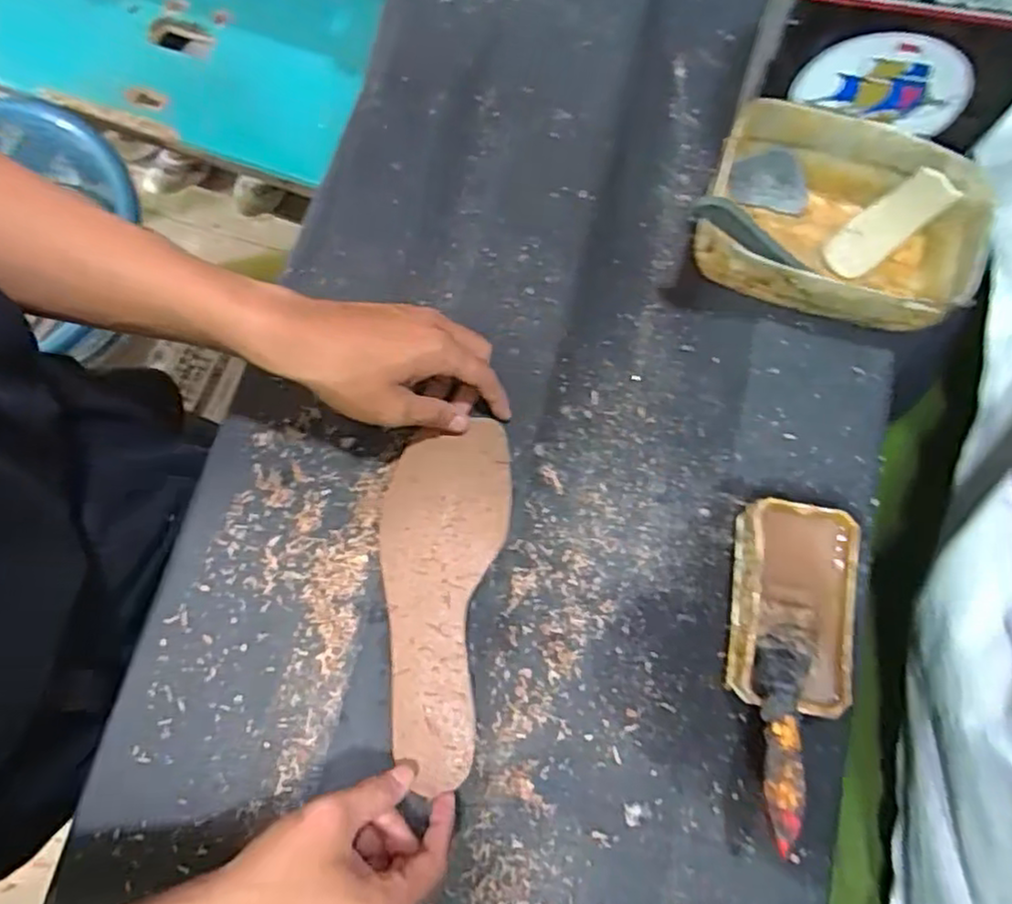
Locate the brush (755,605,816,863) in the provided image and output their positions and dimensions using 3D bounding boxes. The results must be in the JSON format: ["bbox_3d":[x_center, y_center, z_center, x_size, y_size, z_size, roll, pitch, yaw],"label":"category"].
[{"bbox_3d":[0.160,0.150,0.392,0.032,0.016,0.142,17,49,5],"label":"brush"}]

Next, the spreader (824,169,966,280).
[{"bbox_3d":[0.278,-0.167,0.502,0.088,0.019,0.036,-39,75,28],"label":"spreader"}]

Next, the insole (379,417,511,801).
[{"bbox_3d":[-0.046,0.094,0.454,0.081,0.009,0.231,4,77,2],"label":"insole"}]

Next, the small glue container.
[{"bbox_3d":[0.180,0.101,0.438,0.075,0.048,0.132,9,76,3],"label":"small glue container"}]

